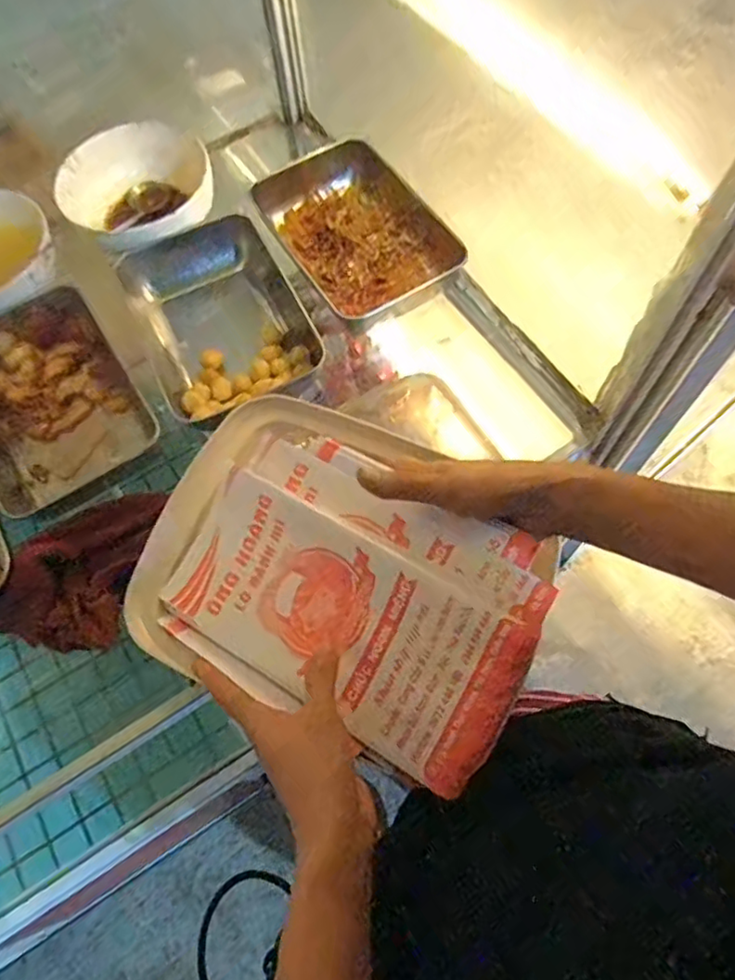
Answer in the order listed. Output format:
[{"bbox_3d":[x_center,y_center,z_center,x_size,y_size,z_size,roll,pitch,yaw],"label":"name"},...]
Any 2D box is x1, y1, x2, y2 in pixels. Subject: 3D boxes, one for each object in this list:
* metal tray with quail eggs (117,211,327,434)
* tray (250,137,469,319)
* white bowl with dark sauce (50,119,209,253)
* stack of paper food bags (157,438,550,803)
[{"bbox_3d":[-0.146,-0.170,0.611,0.152,0.059,0.242,-24,67,-7],"label":"metal tray with quail eggs"},{"bbox_3d":[-0.014,-0.271,0.640,0.157,0.041,0.219,-29,67,-9],"label":"tray"},{"bbox_3d":[-0.235,-0.313,0.657,0.158,0.070,0.140,-39,69,-13],"label":"white bowl with dark sauce"},{"bbox_3d":[-0.019,0.070,0.435,0.265,0.018,0.176,23,88,22],"label":"stack of paper food bags"}]

